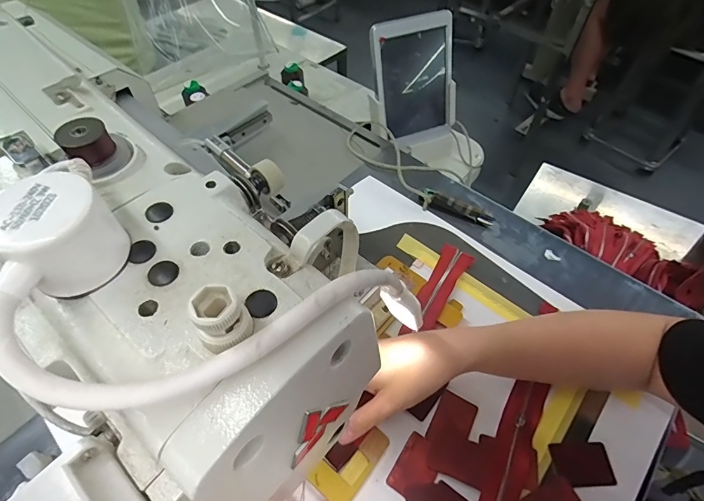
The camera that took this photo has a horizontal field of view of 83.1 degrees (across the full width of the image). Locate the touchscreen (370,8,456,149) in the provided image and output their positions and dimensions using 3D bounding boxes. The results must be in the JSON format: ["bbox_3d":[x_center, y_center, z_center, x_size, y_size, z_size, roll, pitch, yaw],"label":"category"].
[{"bbox_3d":[0.112,-0.296,0.701,0.149,0.205,0.026,-21,33,-12],"label":"touchscreen"}]

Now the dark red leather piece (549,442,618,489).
[{"bbox_3d":[0.209,0.193,0.360,0.051,0.004,0.036,-1,53,-1],"label":"dark red leather piece"}]

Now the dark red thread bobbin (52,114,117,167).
[{"bbox_3d":[-0.135,-0.056,0.202,0.022,0.016,0.019,-33,60,-23],"label":"dark red thread bobbin"}]

